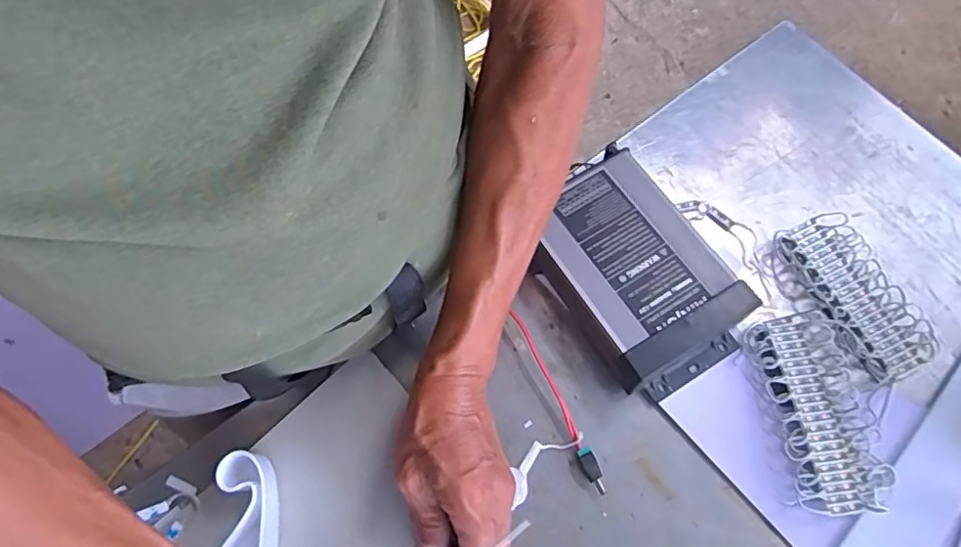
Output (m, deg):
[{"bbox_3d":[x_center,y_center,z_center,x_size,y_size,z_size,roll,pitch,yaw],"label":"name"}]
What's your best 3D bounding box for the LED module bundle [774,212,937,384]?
[{"bbox_3d":[0.300,0.017,0.465,0.063,0.017,0.139,-21,70,-6],"label":"LED module bundle"}]

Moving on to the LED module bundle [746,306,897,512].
[{"bbox_3d":[0.253,0.101,0.433,0.066,0.013,0.143,-9,69,-1],"label":"LED module bundle"}]

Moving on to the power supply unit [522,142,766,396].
[{"bbox_3d":[0.119,0.001,0.460,0.113,0.053,0.183,-33,71,-10],"label":"power supply unit"}]

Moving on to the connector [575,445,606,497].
[{"bbox_3d":[0.083,0.147,0.427,0.011,0.017,0.035,-19,69,-5],"label":"connector"}]

